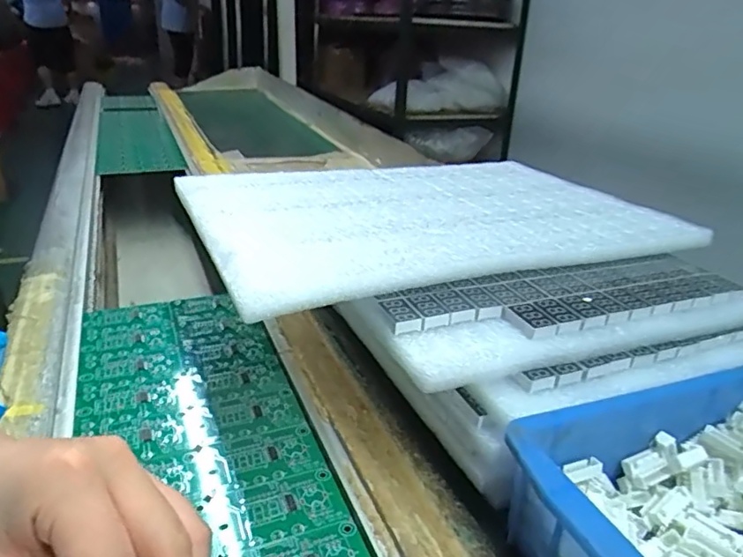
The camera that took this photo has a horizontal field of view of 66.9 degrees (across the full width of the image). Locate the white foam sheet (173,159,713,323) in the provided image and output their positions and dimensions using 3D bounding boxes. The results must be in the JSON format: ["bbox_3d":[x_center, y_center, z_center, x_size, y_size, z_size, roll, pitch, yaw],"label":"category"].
[{"bbox_3d":[0.032,-0.055,0.411,0.311,0.012,0.240,-10,28,-23],"label":"white foam sheet"}]

